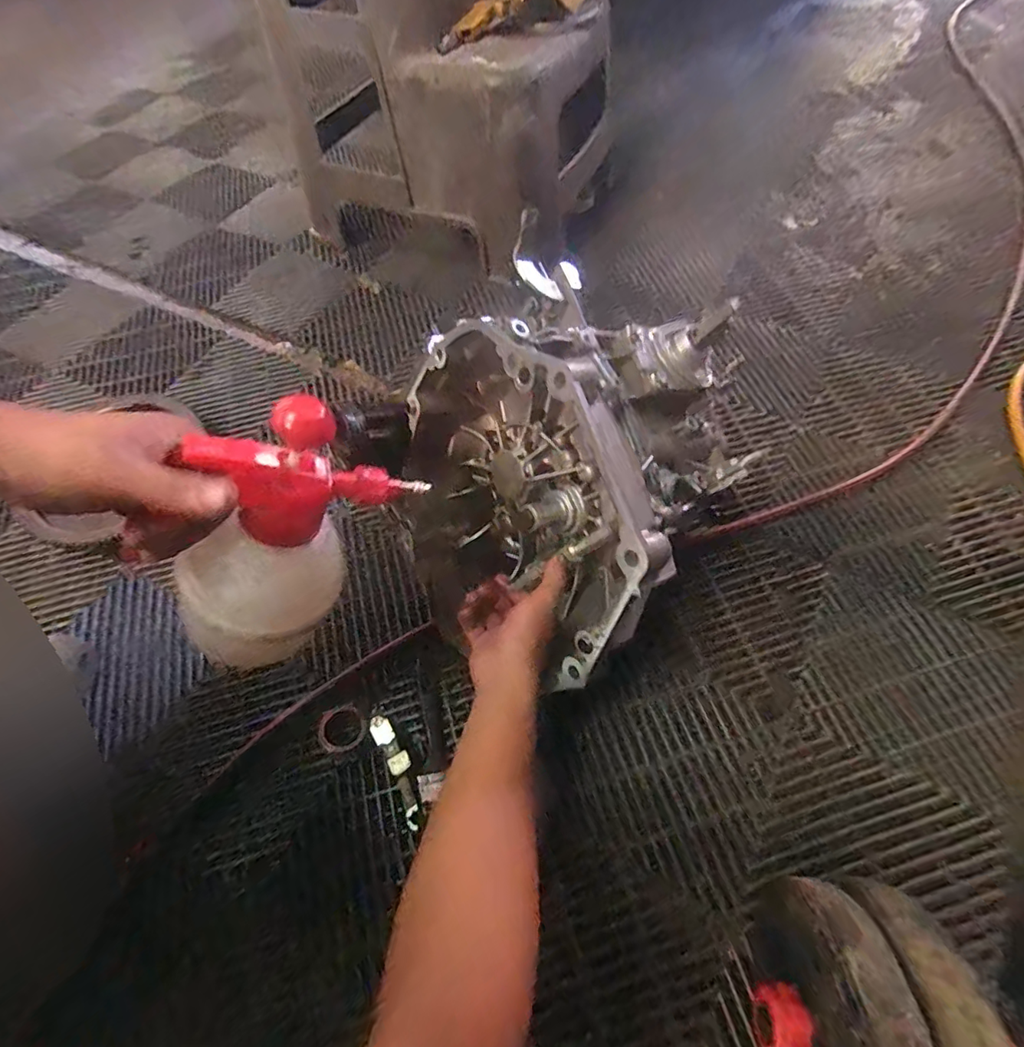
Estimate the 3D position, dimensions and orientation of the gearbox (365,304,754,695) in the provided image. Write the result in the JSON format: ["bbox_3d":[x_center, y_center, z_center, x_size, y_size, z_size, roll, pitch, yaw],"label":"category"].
[{"bbox_3d":[0.066,-0.053,0.513,0.337,0.302,0.297,-35,65,-15],"label":"gearbox"}]

